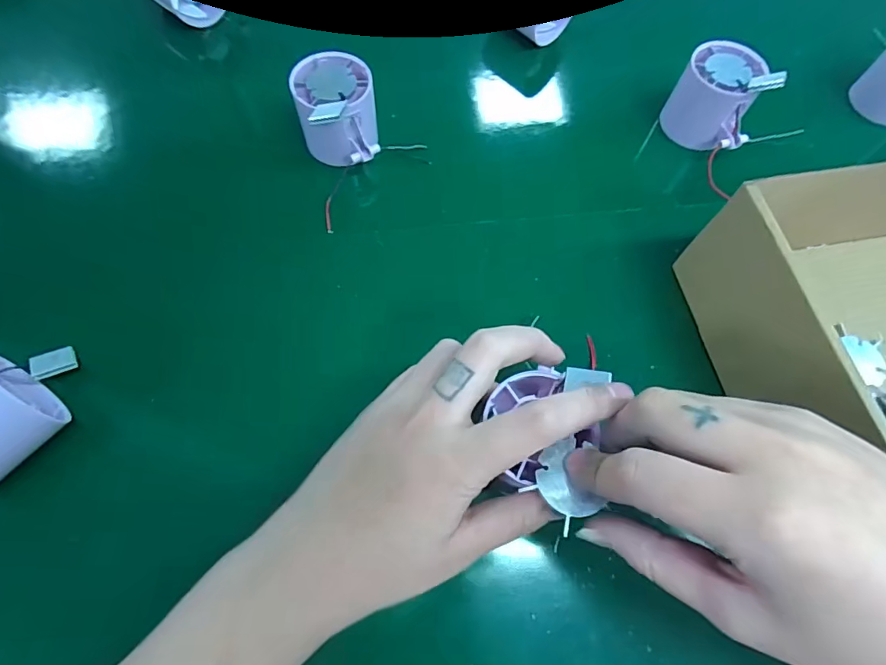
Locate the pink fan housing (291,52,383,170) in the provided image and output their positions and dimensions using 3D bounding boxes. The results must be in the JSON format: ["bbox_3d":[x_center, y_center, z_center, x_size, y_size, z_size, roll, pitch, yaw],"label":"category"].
[{"bbox_3d":[-0.074,-0.156,0.345,0.056,0.053,0.056,-11,67,-7],"label":"pink fan housing"}]

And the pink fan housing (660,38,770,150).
[{"bbox_3d":[0.201,-0.173,0.361,0.057,0.053,0.048,32,69,12],"label":"pink fan housing"}]

